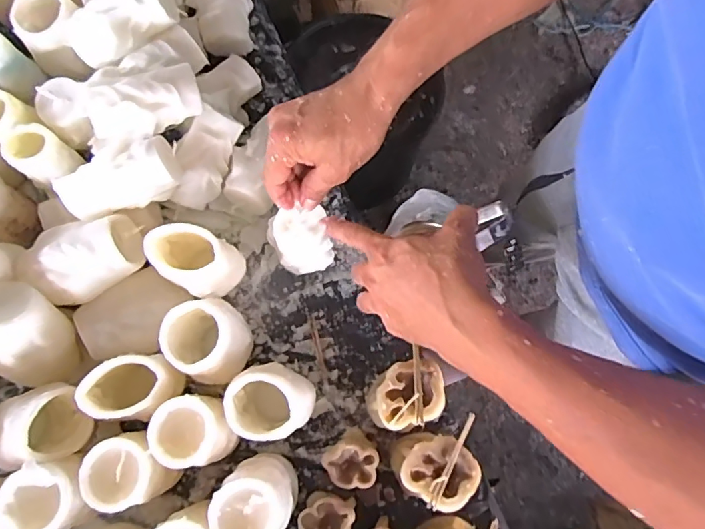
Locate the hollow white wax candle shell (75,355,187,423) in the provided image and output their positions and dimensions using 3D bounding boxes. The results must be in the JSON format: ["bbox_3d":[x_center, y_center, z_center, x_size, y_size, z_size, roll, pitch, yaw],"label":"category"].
[{"bbox_3d":[-0.206,0.118,0.498,0.086,0.087,0.052,-16,77,-5],"label":"hollow white wax candle shell"}]

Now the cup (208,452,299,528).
[{"bbox_3d":[-0.088,0.221,0.484,0.064,0.110,0.070,0,76,-1],"label":"cup"}]

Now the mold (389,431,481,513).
[{"bbox_3d":[0.079,0.192,0.503,0.080,0.083,0.073,30,77,6],"label":"mold"}]

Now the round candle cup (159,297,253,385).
[{"bbox_3d":[-0.143,0.077,0.521,0.069,0.101,0.073,0,76,-1],"label":"round candle cup"}]

